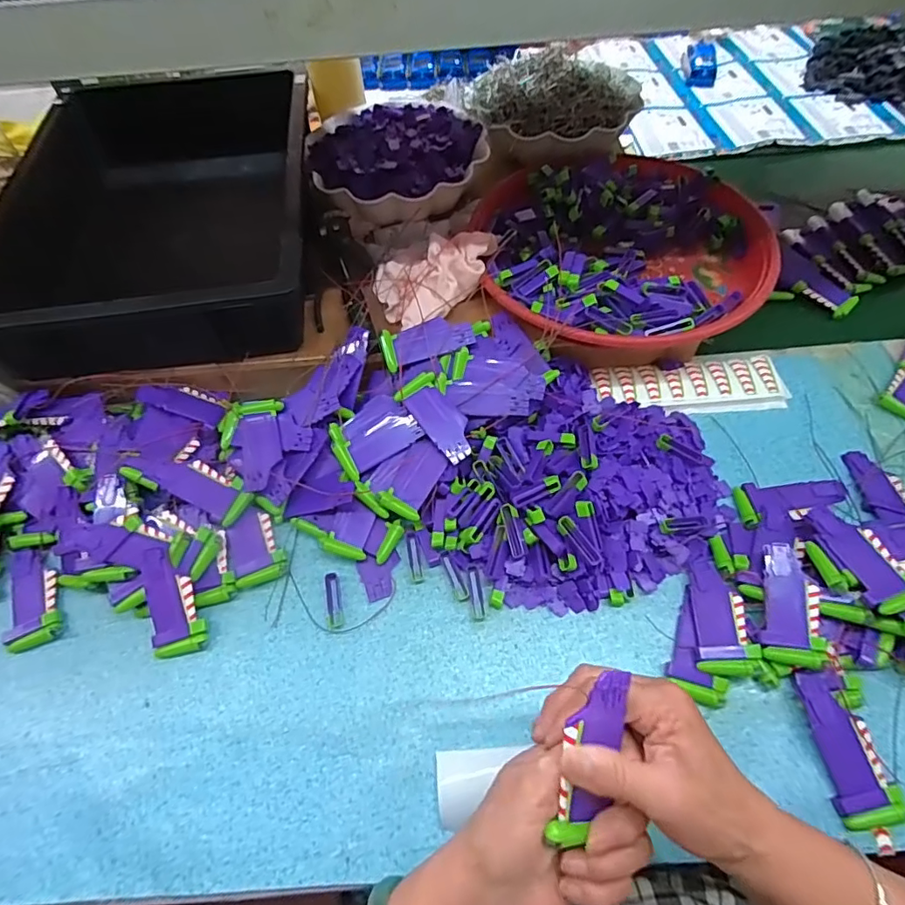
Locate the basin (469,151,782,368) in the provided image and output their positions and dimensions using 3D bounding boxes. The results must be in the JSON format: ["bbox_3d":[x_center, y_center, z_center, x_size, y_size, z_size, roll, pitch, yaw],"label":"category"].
[{"bbox_3d":[0.184,-0.207,0.584,0.294,0.112,0.284,-1,58,2],"label":"basin"}]

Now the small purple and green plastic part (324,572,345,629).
[{"bbox_3d":[-0.104,0.128,0.449,0.014,0.009,0.045,-13,58,-5],"label":"small purple and green plastic part"}]

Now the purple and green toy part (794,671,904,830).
[{"bbox_3d":[0.279,0.208,0.368,0.039,0.022,0.095,-8,58,-2],"label":"purple and green toy part"}]

